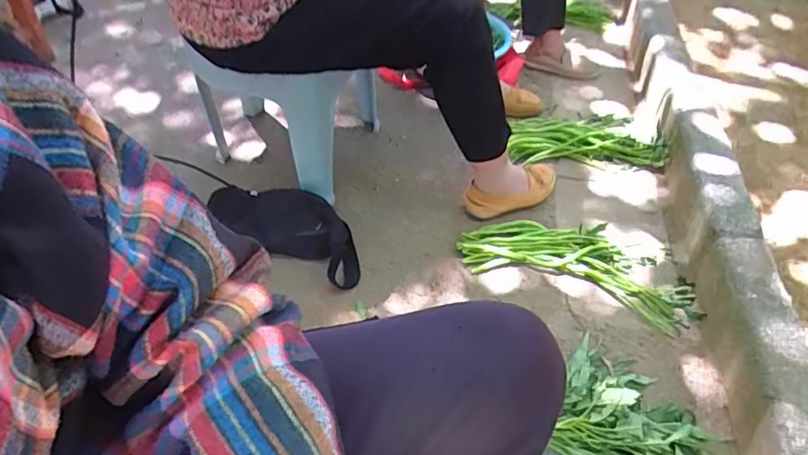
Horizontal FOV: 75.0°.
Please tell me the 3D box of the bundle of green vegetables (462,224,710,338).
[{"bbox_3d":[0.349,0.065,1.045,0.458,0.042,0.195,19,49,15],"label":"bundle of green vegetables"}]

